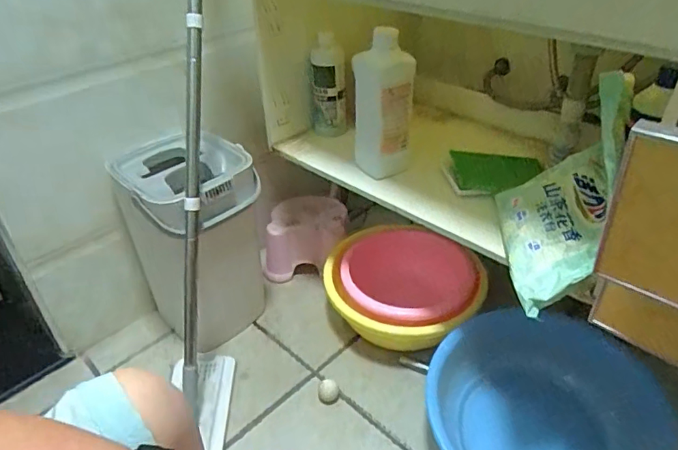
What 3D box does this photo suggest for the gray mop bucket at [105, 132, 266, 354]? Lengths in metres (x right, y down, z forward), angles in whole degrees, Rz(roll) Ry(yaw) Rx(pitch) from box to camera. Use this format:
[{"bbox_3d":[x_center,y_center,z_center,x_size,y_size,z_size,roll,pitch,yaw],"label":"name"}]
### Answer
[{"bbox_3d":[-0.267,0.053,0.978,0.193,0.384,0.207,30,44,34],"label":"gray mop bucket"}]

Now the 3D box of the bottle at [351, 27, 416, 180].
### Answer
[{"bbox_3d":[0.071,-0.195,0.832,0.104,0.229,0.081,0,36,2],"label":"bottle"}]

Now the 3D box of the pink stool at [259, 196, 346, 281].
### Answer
[{"bbox_3d":[-0.080,0.030,1.207,0.200,0.153,0.139,-5,36,-9],"label":"pink stool"}]

